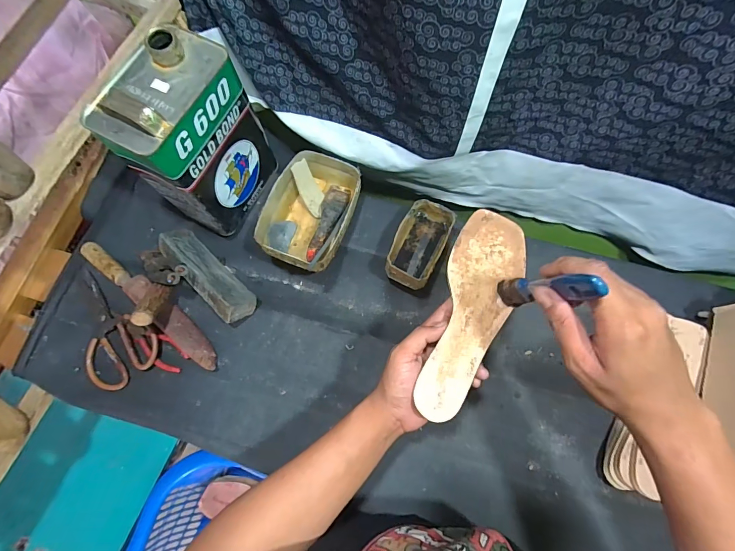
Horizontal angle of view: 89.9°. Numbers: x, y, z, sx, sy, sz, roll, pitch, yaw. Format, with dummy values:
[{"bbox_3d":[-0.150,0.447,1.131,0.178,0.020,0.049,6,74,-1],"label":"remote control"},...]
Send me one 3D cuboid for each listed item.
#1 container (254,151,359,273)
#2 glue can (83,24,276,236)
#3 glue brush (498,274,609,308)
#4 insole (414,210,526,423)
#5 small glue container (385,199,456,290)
[{"bbox_3d":[-0.089,-0.101,0.603,0.129,0.067,0.189,19,73,7],"label":"container"},{"bbox_3d":[-0.241,-0.187,0.530,0.107,0.237,0.169,27,74,9],"label":"glue can"},{"bbox_3d":[0.150,0.014,0.323,0.015,0.163,0.027,-3,86,0],"label":"glue brush"},{"bbox_3d":[0.114,0.039,0.403,0.075,0.008,0.234,20,75,7],"label":"insole"},{"bbox_3d":[0.082,-0.046,0.587,0.077,0.063,0.130,27,74,9],"label":"small glue container"}]

